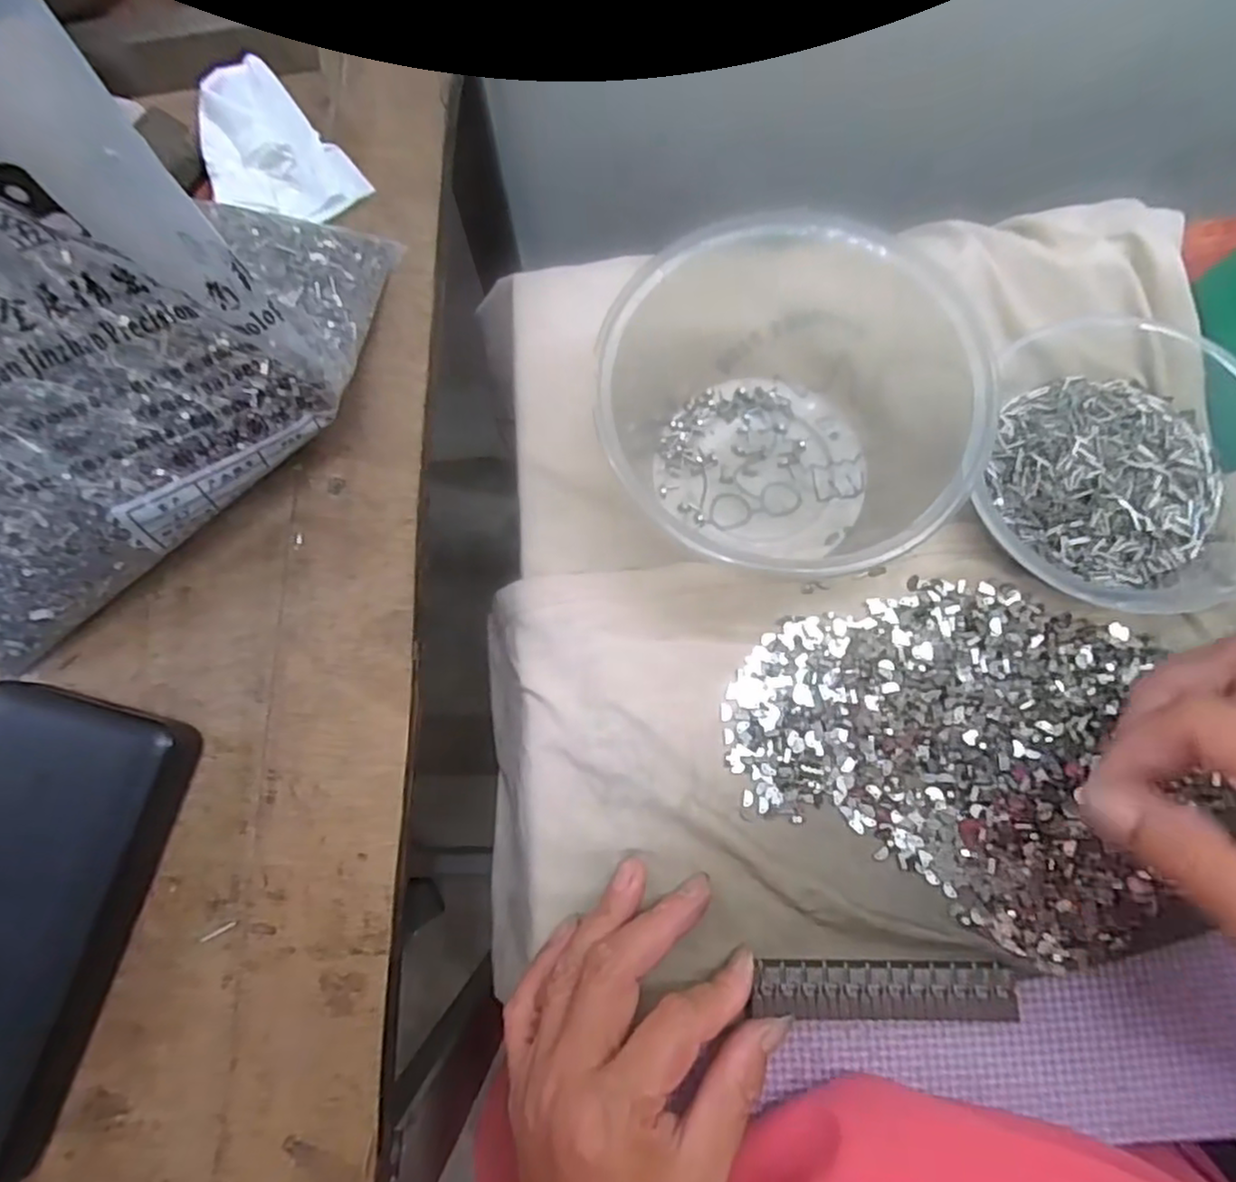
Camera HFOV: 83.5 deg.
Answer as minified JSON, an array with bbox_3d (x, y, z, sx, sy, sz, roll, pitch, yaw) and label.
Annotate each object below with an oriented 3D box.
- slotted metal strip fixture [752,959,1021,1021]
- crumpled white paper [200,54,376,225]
[{"bbox_3d":[0.100,0.149,0.260,0.094,0.004,0.020,0,77,1],"label":"slotted metal strip fixture"},{"bbox_3d":[-0.150,-0.189,0.301,0.056,0.039,0.052,-34,79,-6],"label":"crumpled white paper"}]

